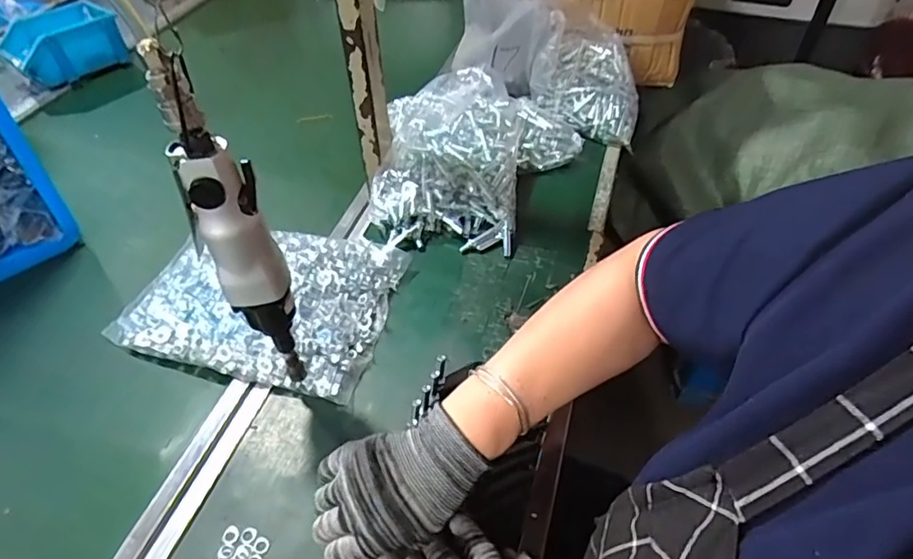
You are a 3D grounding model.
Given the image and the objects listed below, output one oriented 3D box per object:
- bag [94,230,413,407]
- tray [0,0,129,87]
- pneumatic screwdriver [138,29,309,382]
[{"bbox_3d":[-0.210,0.014,0.608,0.268,0.046,0.195,10,48,11],"label":"bag"},{"bbox_3d":[-0.690,-0.410,0.987,0.139,0.090,0.171,30,54,26],"label":"tray"},{"bbox_3d":[-0.160,-0.023,0.420,0.046,0.286,0.044,-21,50,-18],"label":"pneumatic screwdriver"}]

